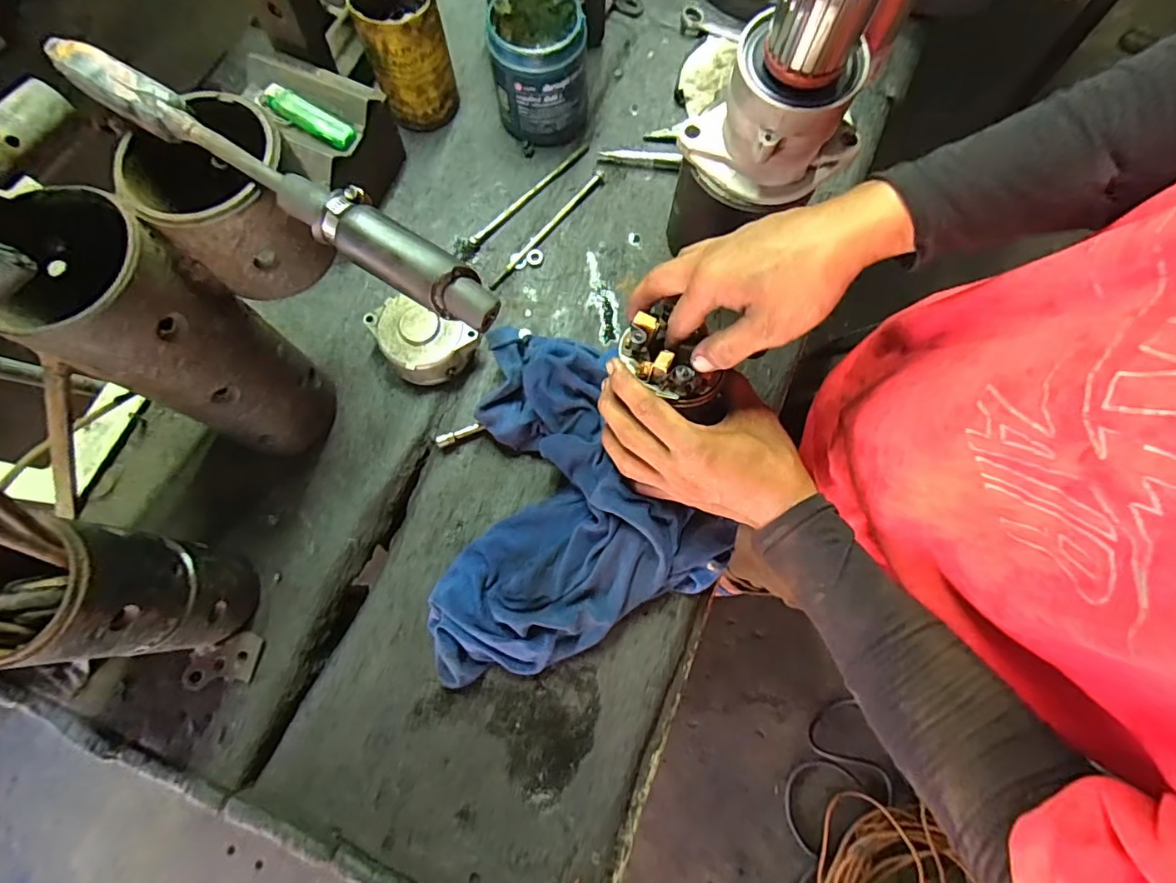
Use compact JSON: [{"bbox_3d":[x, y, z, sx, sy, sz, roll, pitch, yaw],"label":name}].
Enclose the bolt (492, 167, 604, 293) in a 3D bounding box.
[{"bbox_3d":[-0.040,-0.214,0.541,0.014,0.009,0.168,40,79,10],"label":"bolt"}]

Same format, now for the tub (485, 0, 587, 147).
[{"bbox_3d":[-0.046,-0.366,0.534,0.085,0.100,0.095,2,75,1],"label":"tub"}]

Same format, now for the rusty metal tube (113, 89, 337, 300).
[{"bbox_3d":[-0.208,-0.139,0.319,0.084,0.081,0.089,0,75,1],"label":"rusty metal tube"}]

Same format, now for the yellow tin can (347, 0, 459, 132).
[{"bbox_3d":[-0.174,-0.377,0.530,0.073,0.117,0.069,0,75,1],"label":"yellow tin can"}]

